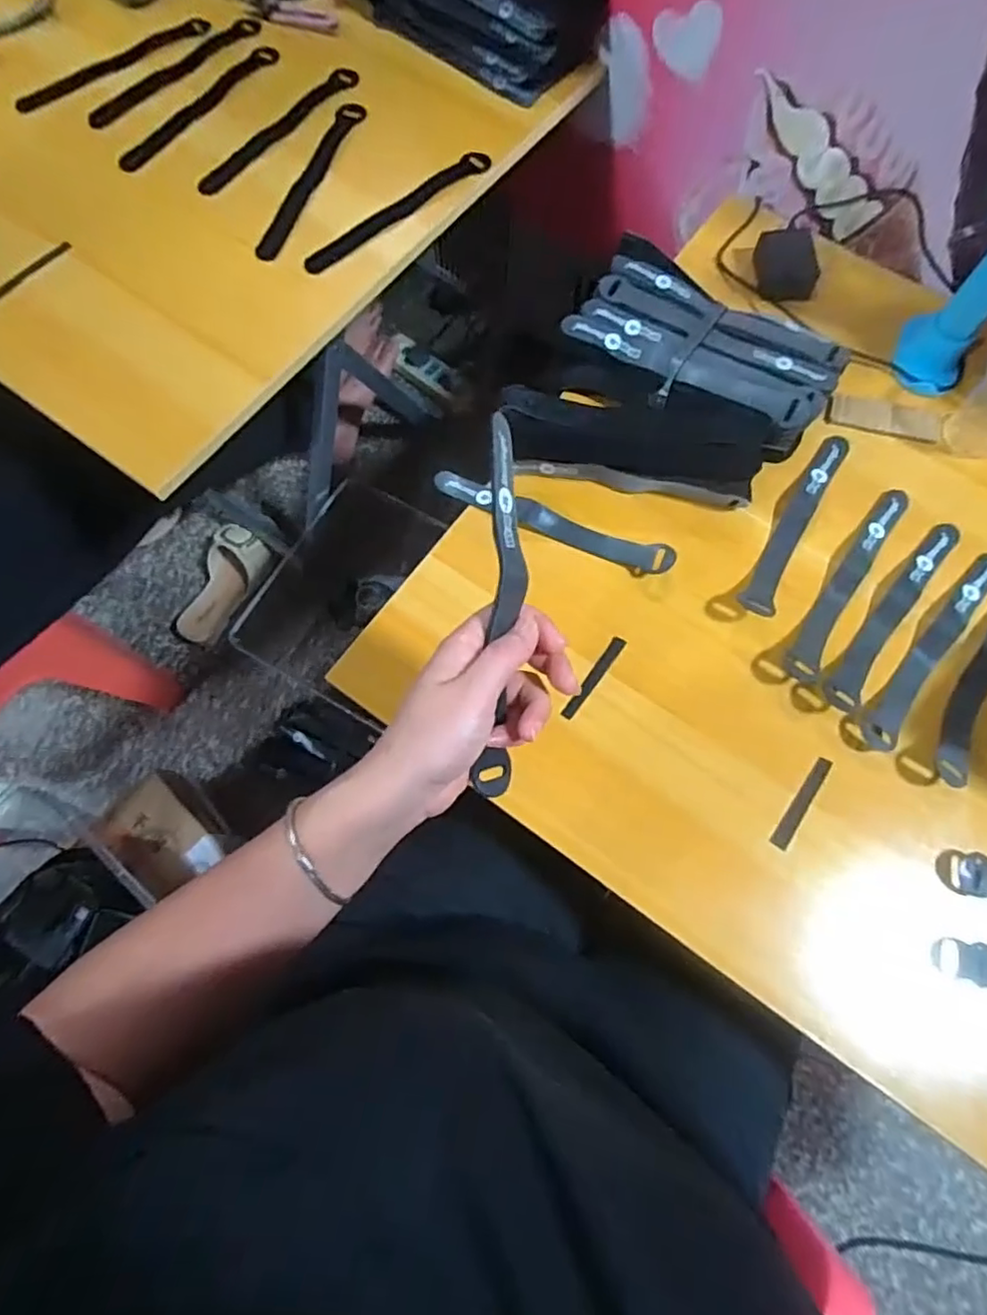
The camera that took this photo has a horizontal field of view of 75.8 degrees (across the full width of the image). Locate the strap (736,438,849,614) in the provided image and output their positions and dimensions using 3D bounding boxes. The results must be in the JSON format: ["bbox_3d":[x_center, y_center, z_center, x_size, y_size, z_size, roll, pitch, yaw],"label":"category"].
[{"bbox_3d":[0.228,-0.103,0.477,0.024,0.015,0.177,29,71,12],"label":"strap"}]

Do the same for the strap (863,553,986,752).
[{"bbox_3d":[0.313,-0.009,0.449,0.024,0.015,0.184,39,77,11],"label":"strap"}]

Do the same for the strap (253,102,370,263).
[{"bbox_3d":[-0.161,-0.432,0.570,0.028,0.004,0.216,13,68,7],"label":"strap"}]

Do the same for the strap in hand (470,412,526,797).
[{"bbox_3d":[0.005,-0.023,0.330,0.022,0.022,0.197,2,100,1],"label":"strap in hand"}]

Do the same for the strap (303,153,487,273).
[{"bbox_3d":[-0.081,-0.391,0.555,0.201,0.006,0.026,-43,80,-16],"label":"strap"}]

